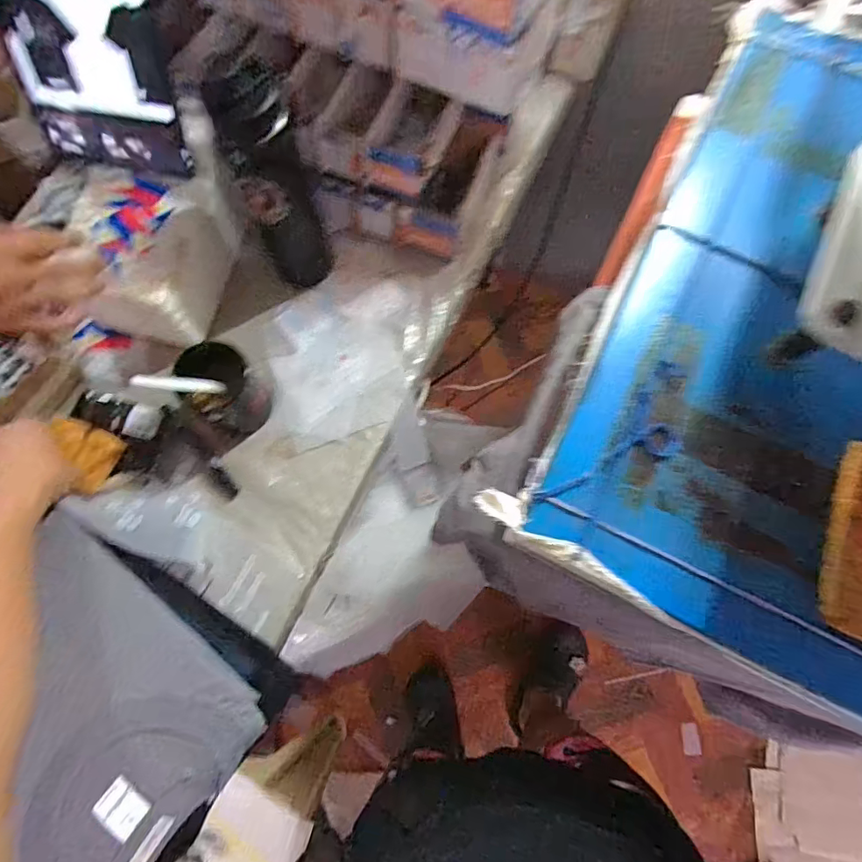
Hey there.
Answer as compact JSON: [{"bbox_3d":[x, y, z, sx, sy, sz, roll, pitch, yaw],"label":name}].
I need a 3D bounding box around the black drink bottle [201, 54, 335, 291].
[{"bbox_3d":[-0.170,-0.270,0.563,0.070,0.283,0.085,-18,73,-7],"label":"black drink bottle"}]

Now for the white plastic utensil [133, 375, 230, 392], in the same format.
[{"bbox_3d":[-0.270,-0.051,0.548,0.012,0.104,0.013,-36,73,27],"label":"white plastic utensil"}]

